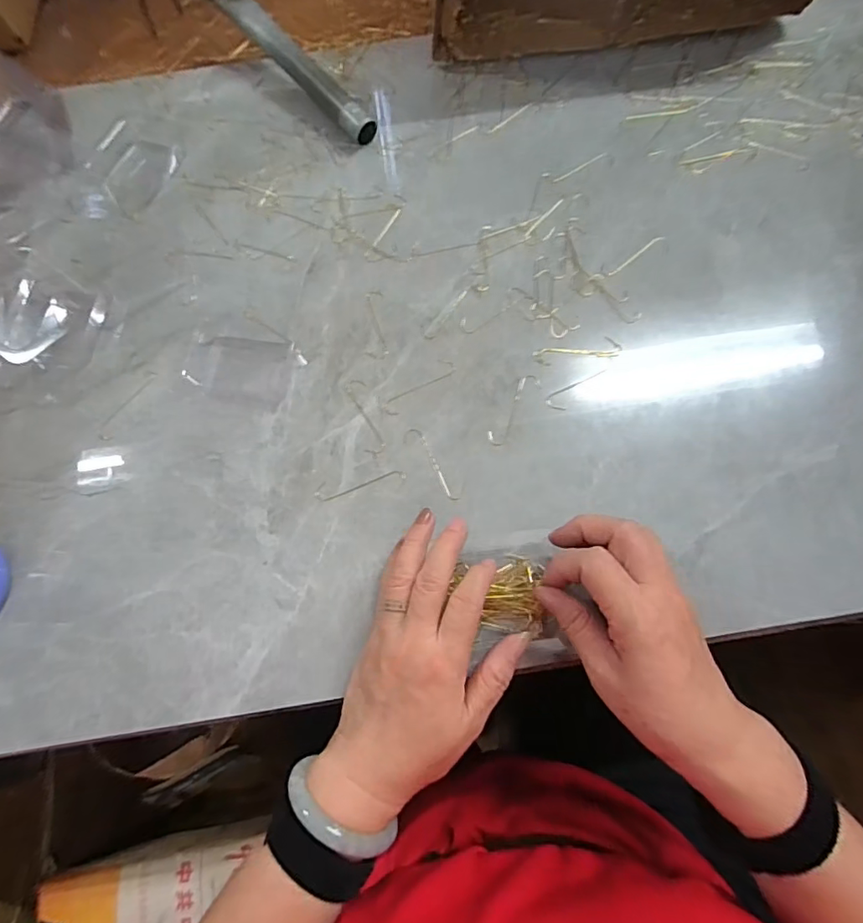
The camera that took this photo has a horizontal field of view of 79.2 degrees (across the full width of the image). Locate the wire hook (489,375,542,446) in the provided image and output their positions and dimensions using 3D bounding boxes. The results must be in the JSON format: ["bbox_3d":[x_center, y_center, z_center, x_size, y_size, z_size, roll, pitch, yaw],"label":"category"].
[{"bbox_3d":[0.061,-0.040,0.388,0.016,0.004,0.063,30,74,11],"label":"wire hook"}]

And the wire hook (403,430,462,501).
[{"bbox_3d":[0.001,0.002,0.375,0.014,0.004,0.064,-32,73,-9],"label":"wire hook"}]

